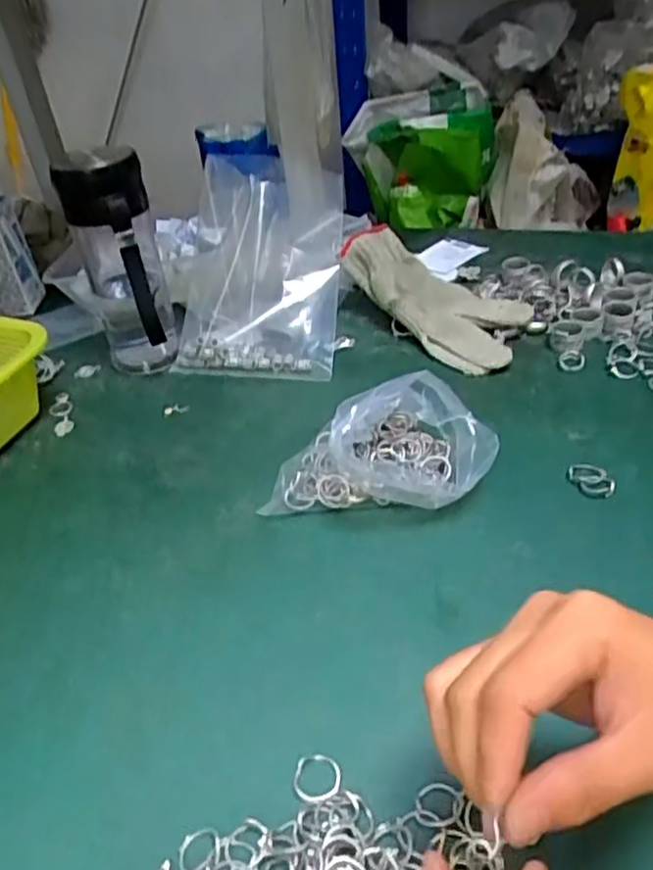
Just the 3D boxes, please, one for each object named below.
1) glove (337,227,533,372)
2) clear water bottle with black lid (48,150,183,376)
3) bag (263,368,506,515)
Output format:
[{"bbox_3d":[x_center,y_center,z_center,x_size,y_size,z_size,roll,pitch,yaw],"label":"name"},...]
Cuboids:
[{"bbox_3d":[0.100,-0.126,0.627,0.099,0.048,0.192,-33,65,-30],"label":"glove"},{"bbox_3d":[-0.168,-0.139,0.582,0.067,0.188,0.068,-16,39,-12],"label":"clear water bottle with black lid"},{"bbox_3d":[0.034,0.009,0.455,0.150,0.074,0.074,0,38,9],"label":"bag"}]

